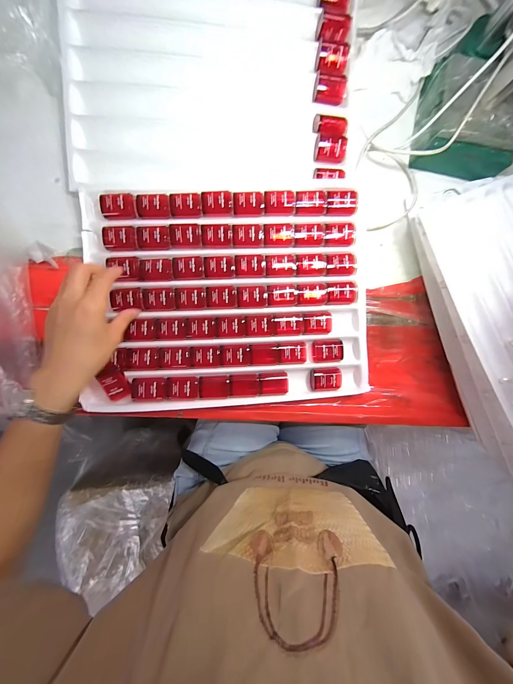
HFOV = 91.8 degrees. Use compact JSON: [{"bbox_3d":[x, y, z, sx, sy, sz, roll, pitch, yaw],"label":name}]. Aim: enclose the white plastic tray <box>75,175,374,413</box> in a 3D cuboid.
[{"bbox_3d":[-0.037,-0.061,0.346,0.377,0.047,0.296,-4,91,-8],"label":"white plastic tray"}]

